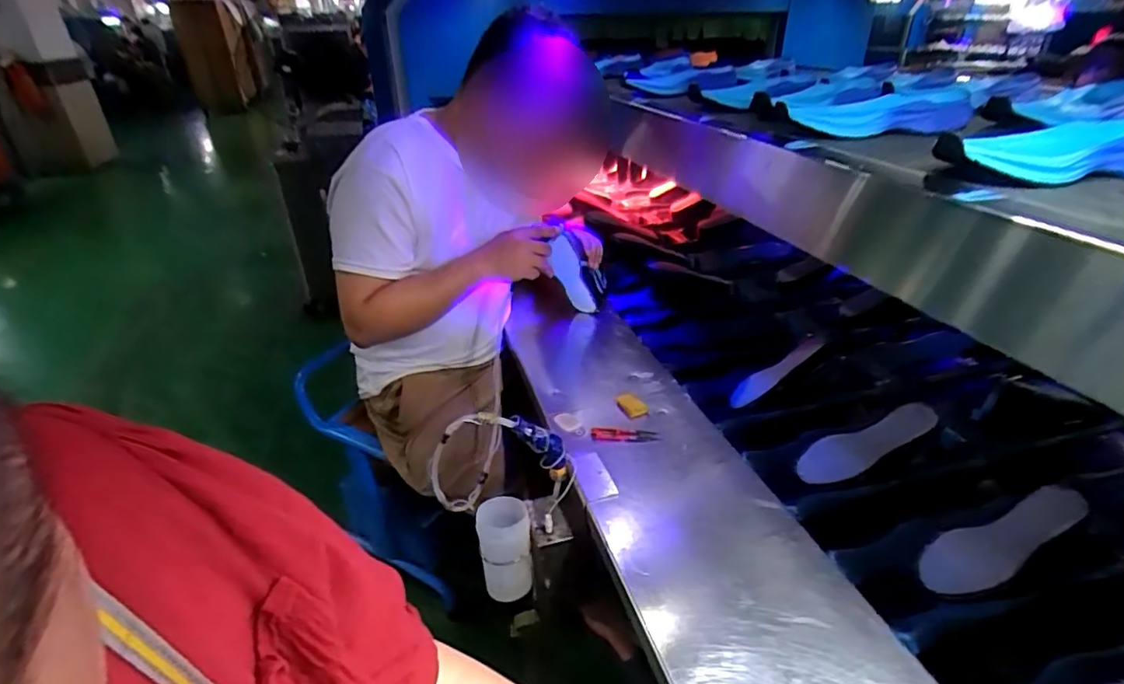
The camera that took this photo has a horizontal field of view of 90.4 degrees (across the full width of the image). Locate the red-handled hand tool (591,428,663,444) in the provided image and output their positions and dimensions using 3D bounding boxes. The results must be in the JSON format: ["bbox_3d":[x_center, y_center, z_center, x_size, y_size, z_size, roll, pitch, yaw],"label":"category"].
[{"bbox_3d":[0.095,0.140,0.844,0.100,0.010,0.025,3,34,3],"label":"red-handled hand tool"}]

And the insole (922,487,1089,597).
[{"bbox_3d":[0.530,0.238,0.671,0.202,0.026,0.061,-33,30,5],"label":"insole"}]

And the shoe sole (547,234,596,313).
[{"bbox_3d":[0.015,-0.135,1.124,0.063,0.215,0.019,18,62,28],"label":"shoe sole"}]

